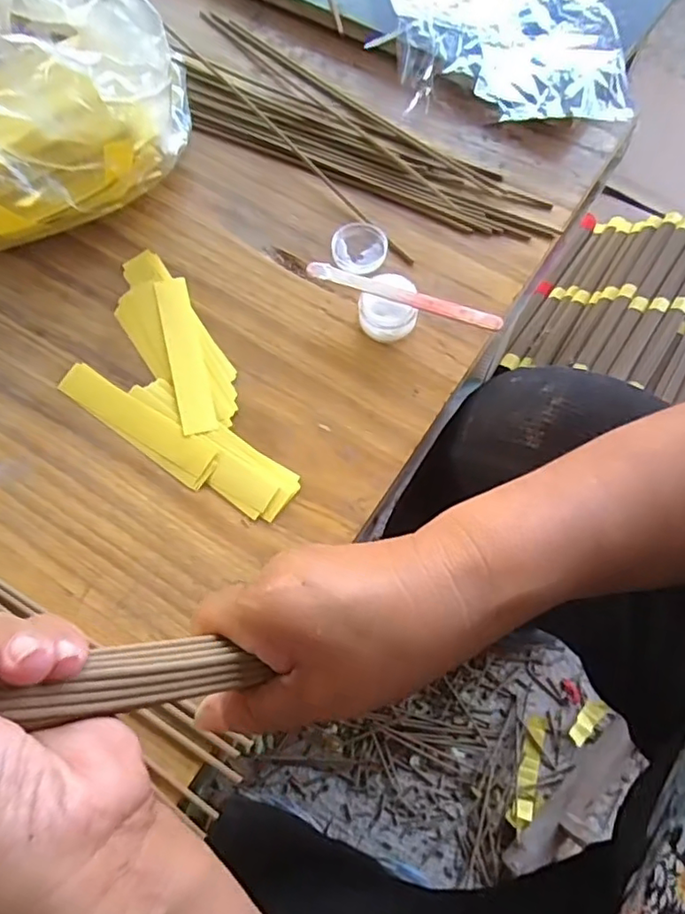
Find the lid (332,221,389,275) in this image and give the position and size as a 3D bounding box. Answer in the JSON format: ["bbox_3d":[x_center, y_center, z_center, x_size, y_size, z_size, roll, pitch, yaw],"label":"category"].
[{"bbox_3d":[0.012,-0.143,0.403,0.036,0.009,0.038,0,68,1],"label":"lid"}]

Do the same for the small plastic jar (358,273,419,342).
[{"bbox_3d":[0.028,-0.092,0.369,0.035,0.028,0.033,0,68,1],"label":"small plastic jar"}]

